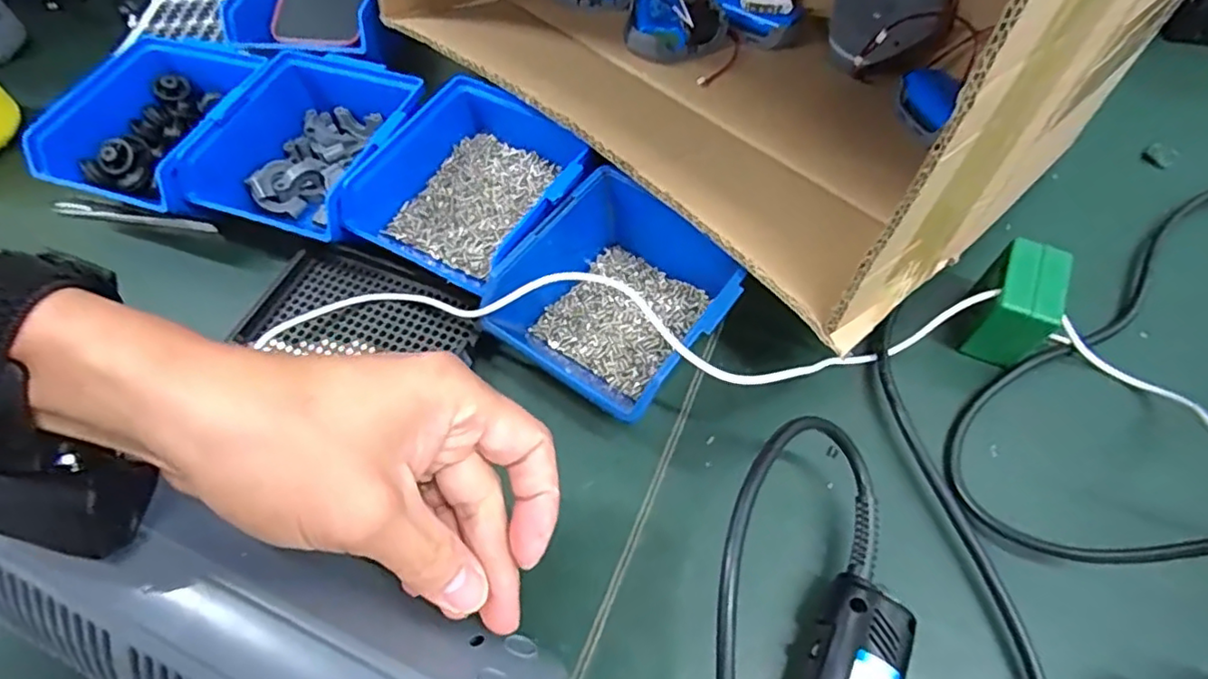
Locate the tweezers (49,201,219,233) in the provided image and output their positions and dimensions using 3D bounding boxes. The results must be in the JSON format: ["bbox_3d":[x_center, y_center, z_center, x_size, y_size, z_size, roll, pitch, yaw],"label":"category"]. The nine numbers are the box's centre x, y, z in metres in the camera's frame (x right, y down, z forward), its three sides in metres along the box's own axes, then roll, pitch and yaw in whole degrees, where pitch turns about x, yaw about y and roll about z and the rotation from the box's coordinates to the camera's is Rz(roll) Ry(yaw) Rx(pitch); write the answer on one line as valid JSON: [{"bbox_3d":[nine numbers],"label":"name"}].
[{"bbox_3d":[-0.342,-0.088,0.450,0.126,0.011,0.011,8,60,7],"label":"tweezers"}]

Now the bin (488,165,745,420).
[{"bbox_3d":[0.011,-0.024,0.356,0.114,0.060,0.129,34,66,20],"label":"bin"}]

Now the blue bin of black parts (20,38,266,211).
[{"bbox_3d":[-0.305,-0.146,0.442,0.117,0.068,0.136,16,62,12],"label":"blue bin of black parts"}]

